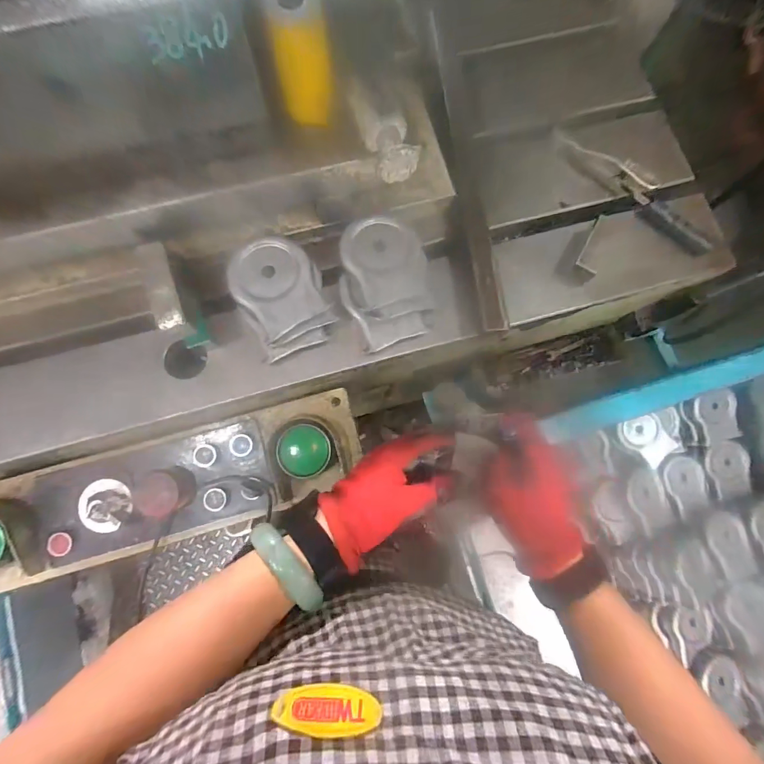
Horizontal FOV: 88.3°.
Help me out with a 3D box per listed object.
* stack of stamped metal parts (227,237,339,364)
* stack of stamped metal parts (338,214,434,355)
[{"bbox_3d":[-0.126,-0.109,0.487,0.112,0.050,0.142,-25,80,-6],"label":"stack of stamped metal parts"},{"bbox_3d":[0.004,-0.128,0.500,0.117,0.057,0.155,-14,79,-4],"label":"stack of stamped metal parts"}]

